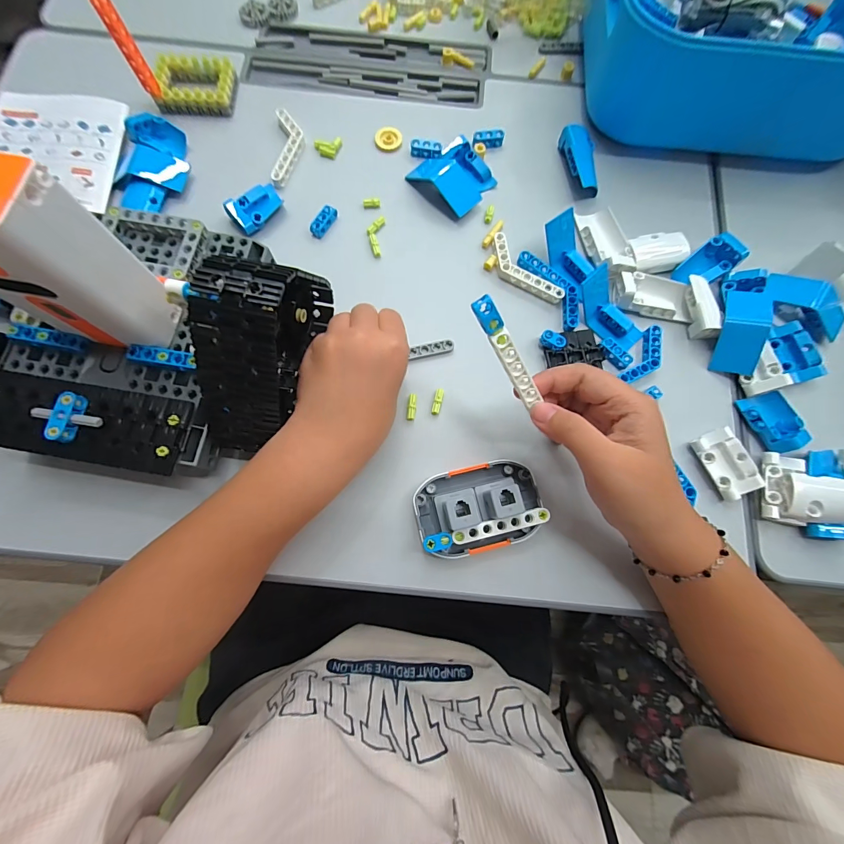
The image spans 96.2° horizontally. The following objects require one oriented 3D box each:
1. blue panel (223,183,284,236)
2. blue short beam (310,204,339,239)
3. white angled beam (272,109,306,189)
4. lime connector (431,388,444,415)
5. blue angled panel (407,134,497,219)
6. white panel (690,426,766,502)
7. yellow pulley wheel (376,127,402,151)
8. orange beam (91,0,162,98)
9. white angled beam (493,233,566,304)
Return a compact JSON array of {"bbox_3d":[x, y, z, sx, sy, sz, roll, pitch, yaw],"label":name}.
[{"bbox_3d":[-0.145,-0.189,0.332,0.030,0.016,0.048,42,78,9],"label":"blue panel"},{"bbox_3d":[-0.086,-0.177,0.334,0.012,0.008,0.031,26,76,5],"label":"blue short beam"},{"bbox_3d":[-0.123,-0.254,0.351,0.026,0.010,0.078,-1,75,-2],"label":"white angled beam"},{"bbox_3d":[0.013,-0.016,0.302,0.006,0.005,0.021,14,75,2],"label":"lime connector"},{"bbox_3d":[0.031,-0.226,0.347,0.060,0.020,0.064,-41,80,-11],"label":"blue angled panel"},{"bbox_3d":[0.234,0.032,0.290,0.031,0.011,0.051,-23,77,-7],"label":"white panel"},{"bbox_3d":[-0.032,-0.273,0.364,0.025,0.005,0.024,0,75,-1],"label":"yellow pulley wheel"},{"bbox_3d":[-0.243,-0.310,0.315,0.014,0.071,0.007,-35,79,-10],"label":"orange beam"},{"bbox_3d":[0.087,-0.128,0.327,0.024,0.009,0.078,-43,80,-11],"label":"white angled beam"}]

